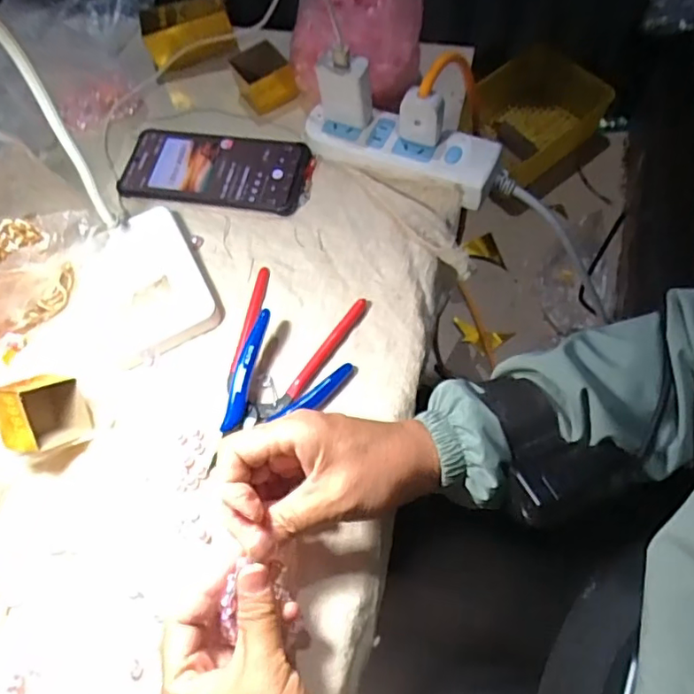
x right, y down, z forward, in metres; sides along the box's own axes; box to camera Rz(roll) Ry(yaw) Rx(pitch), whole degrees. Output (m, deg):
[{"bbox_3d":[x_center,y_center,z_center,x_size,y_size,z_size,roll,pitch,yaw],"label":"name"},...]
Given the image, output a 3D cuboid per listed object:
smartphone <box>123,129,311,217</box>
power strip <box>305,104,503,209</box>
[{"bbox_3d":[-0.118,-0.159,0.499,0.163,0.013,0.078,8,67,9],"label":"smartphone"},{"bbox_3d":[0.044,-0.168,0.480,0.163,0.027,0.053,21,70,14],"label":"power strip"}]

